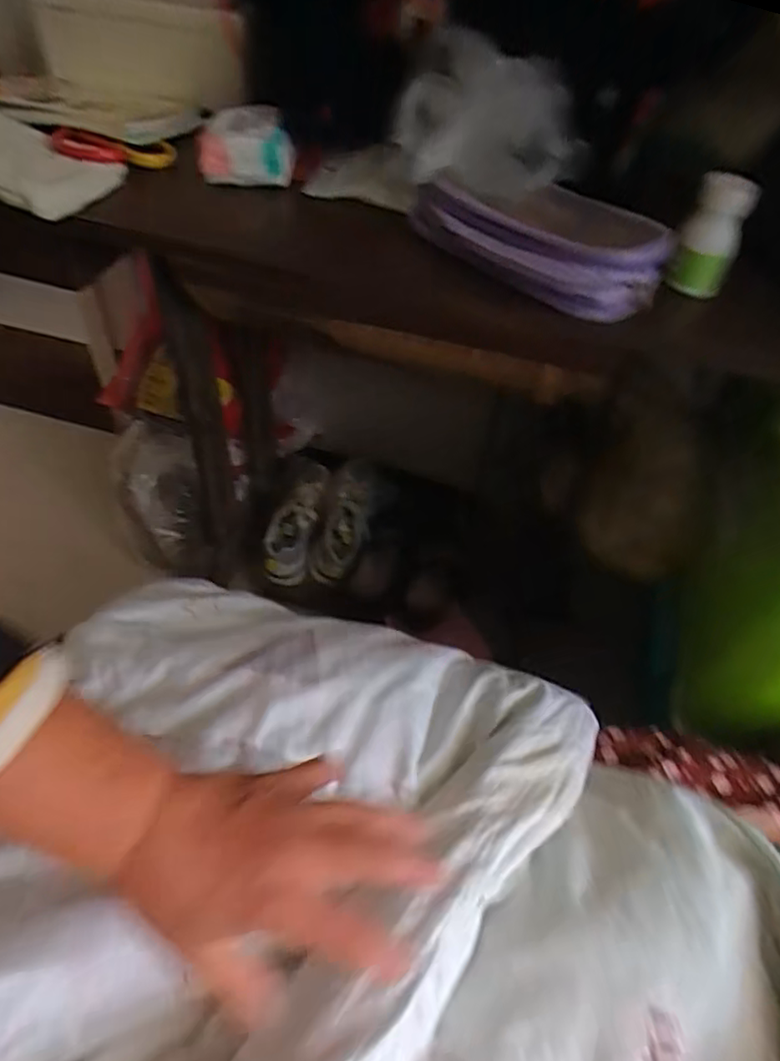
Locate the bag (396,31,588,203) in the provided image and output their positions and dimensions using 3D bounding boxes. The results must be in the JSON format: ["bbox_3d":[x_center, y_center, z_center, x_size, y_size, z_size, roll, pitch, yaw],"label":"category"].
[{"bbox_3d":[0.084,-0.359,0.553,0.137,0.087,0.123,-6,52,-10],"label":"bag"}]

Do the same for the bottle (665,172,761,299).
[{"bbox_3d":[0.252,-0.228,0.500,0.045,0.080,0.042,25,53,15],"label":"bottle"}]

